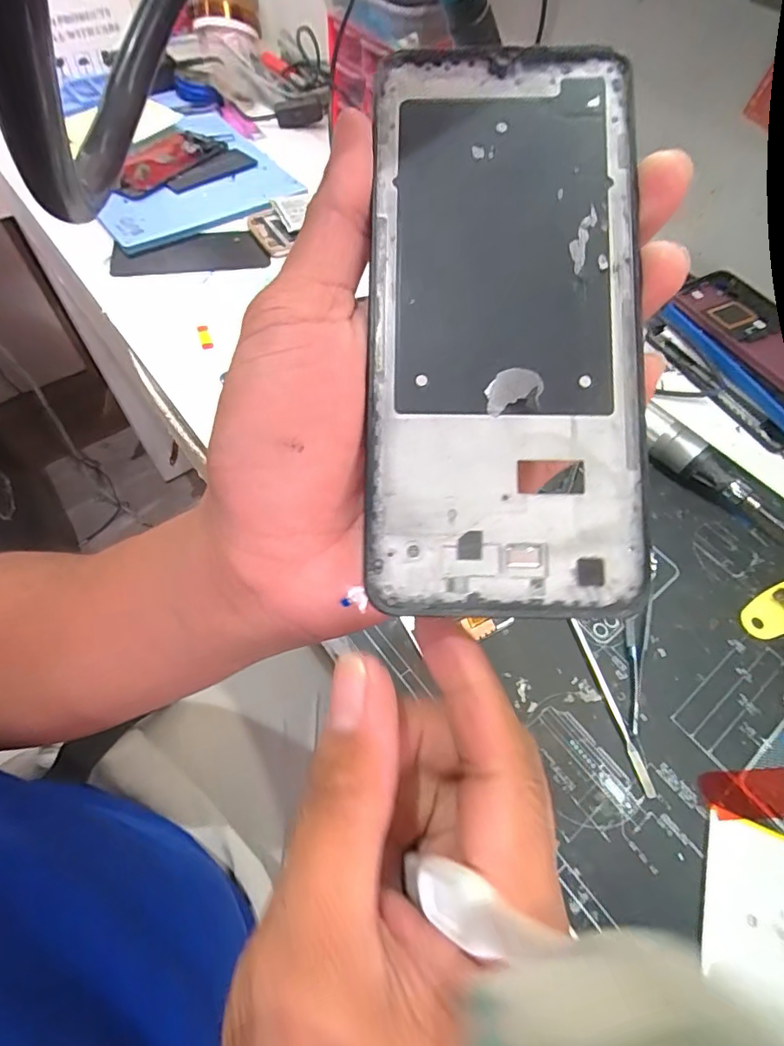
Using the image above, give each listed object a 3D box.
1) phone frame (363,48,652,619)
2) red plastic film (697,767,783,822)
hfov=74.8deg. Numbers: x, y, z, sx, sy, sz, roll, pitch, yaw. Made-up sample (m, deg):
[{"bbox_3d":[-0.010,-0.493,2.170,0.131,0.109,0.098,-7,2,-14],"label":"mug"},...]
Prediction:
[{"bbox_3d":[0.031,-0.056,0.142,0.073,0.006,0.159,2,83,-1],"label":"phone frame"},{"bbox_3d":[0.212,0.155,0.294,0.067,0.005,0.025,-2,55,-6],"label":"red plastic film"}]

